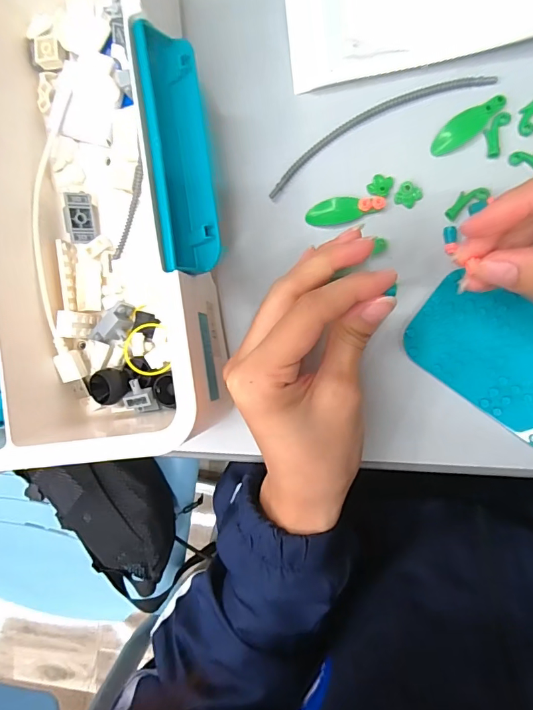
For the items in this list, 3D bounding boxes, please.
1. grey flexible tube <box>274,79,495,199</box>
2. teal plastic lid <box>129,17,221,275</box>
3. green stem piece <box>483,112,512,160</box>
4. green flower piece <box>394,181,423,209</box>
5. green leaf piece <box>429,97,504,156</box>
[{"bbox_3d":[0.064,-0.140,0.267,0.142,0.008,0.024,-25,85,9],"label":"grey flexible tube"},{"bbox_3d":[-0.045,-0.105,0.225,0.028,0.023,0.122,-8,88,10],"label":"teal plastic lid"},{"bbox_3d":[0.131,-0.127,0.251,0.012,0.004,0.027,17,92,10],"label":"green stem piece"},{"bbox_3d":[0.085,-0.095,0.261,0.014,0.004,0.013,28,94,10],"label":"green flower piece"},{"bbox_3d":[0.116,-0.134,0.254,0.045,0.004,0.016,-34,83,8],"label":"green leaf piece"}]

